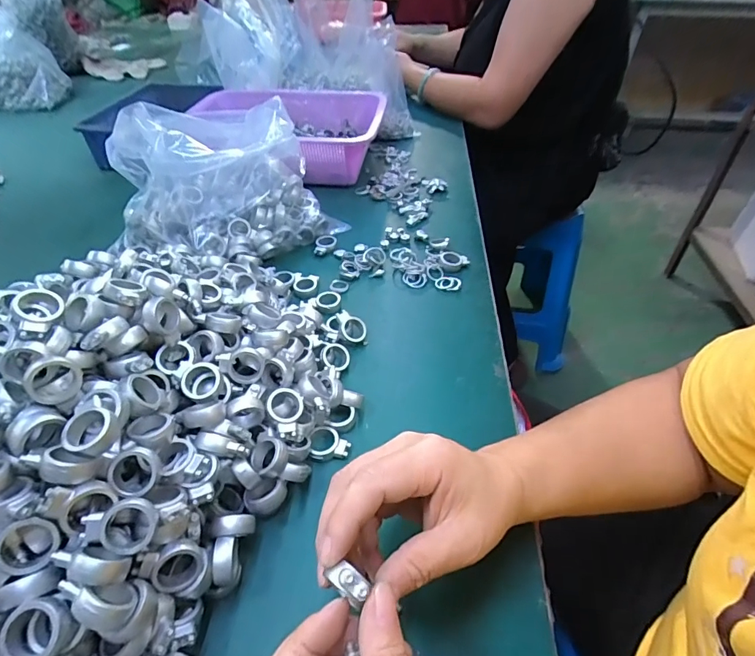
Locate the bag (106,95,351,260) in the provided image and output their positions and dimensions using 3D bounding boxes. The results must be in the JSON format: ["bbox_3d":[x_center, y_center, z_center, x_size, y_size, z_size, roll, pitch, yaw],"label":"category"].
[{"bbox_3d":[-0.178,-0.176,0.514,0.227,0.149,0.157,-31,52,-30],"label":"bag"}]

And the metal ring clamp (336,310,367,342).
[{"bbox_3d":[-0.025,0.000,0.428,0.030,0.009,0.029,11,70,-17],"label":"metal ring clamp"}]

